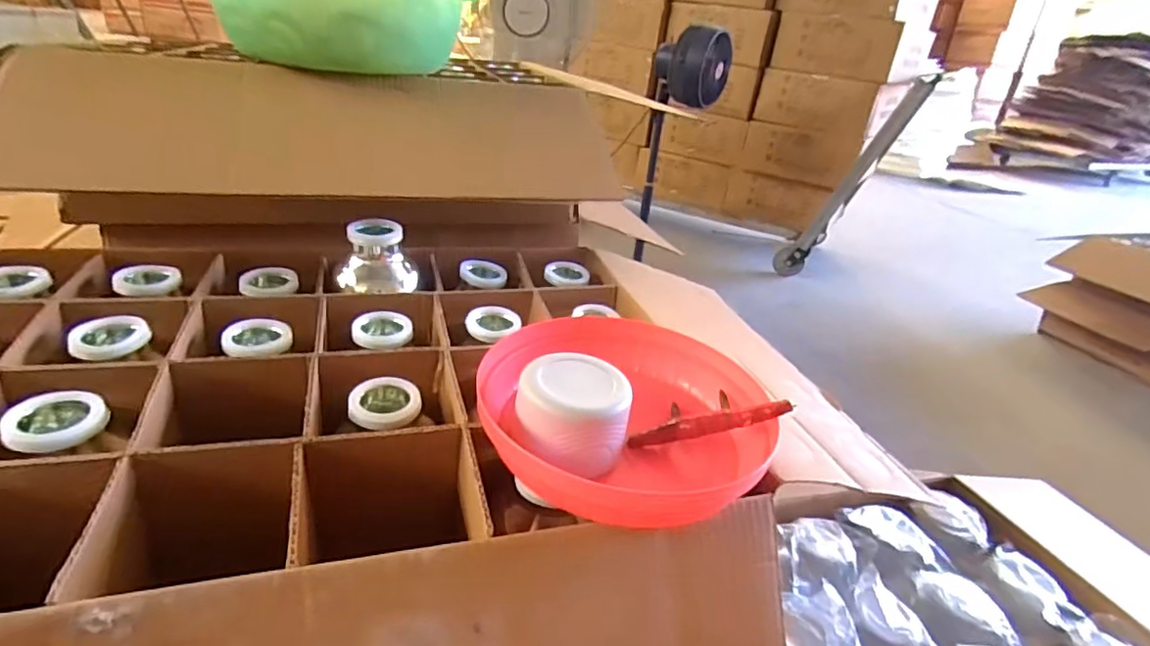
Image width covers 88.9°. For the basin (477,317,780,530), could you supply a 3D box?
[{"bbox_3d":[0.045,0.071,0.473,0.225,0.057,0.225,6,27,-3],"label":"basin"}]

